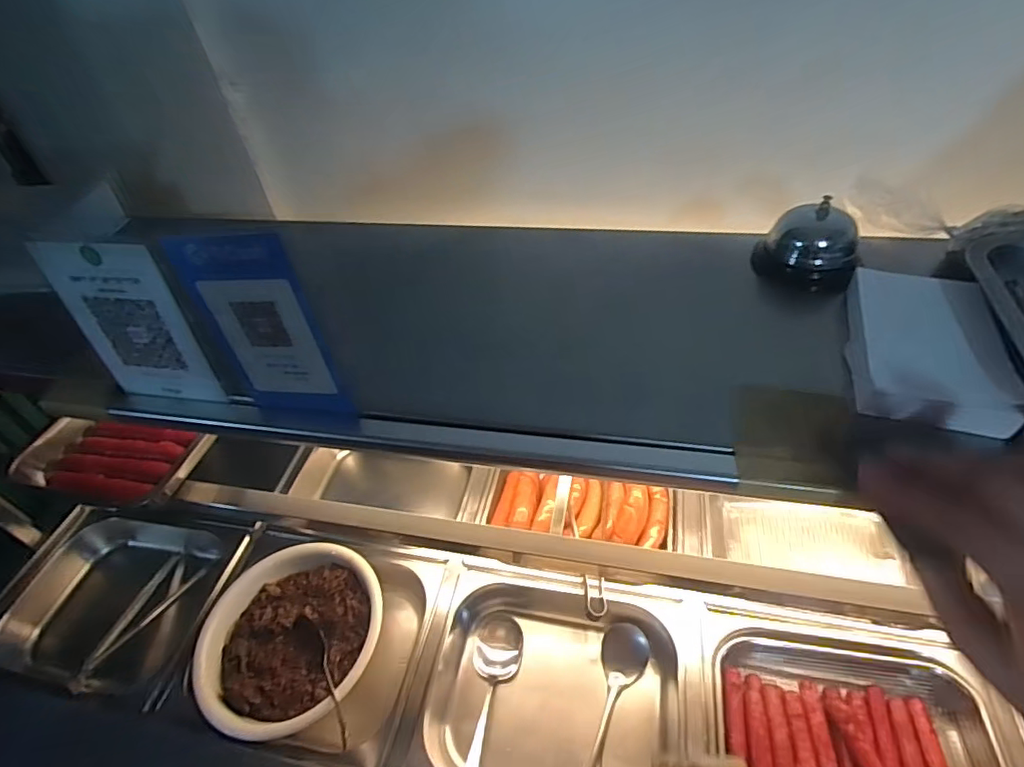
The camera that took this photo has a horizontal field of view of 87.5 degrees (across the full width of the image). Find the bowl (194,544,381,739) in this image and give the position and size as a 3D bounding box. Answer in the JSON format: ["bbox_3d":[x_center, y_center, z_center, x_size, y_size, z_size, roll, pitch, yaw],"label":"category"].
[{"bbox_3d":[-0.318,0.356,0.780,0.259,0.070,0.257,-4,45,4],"label":"bowl"}]

